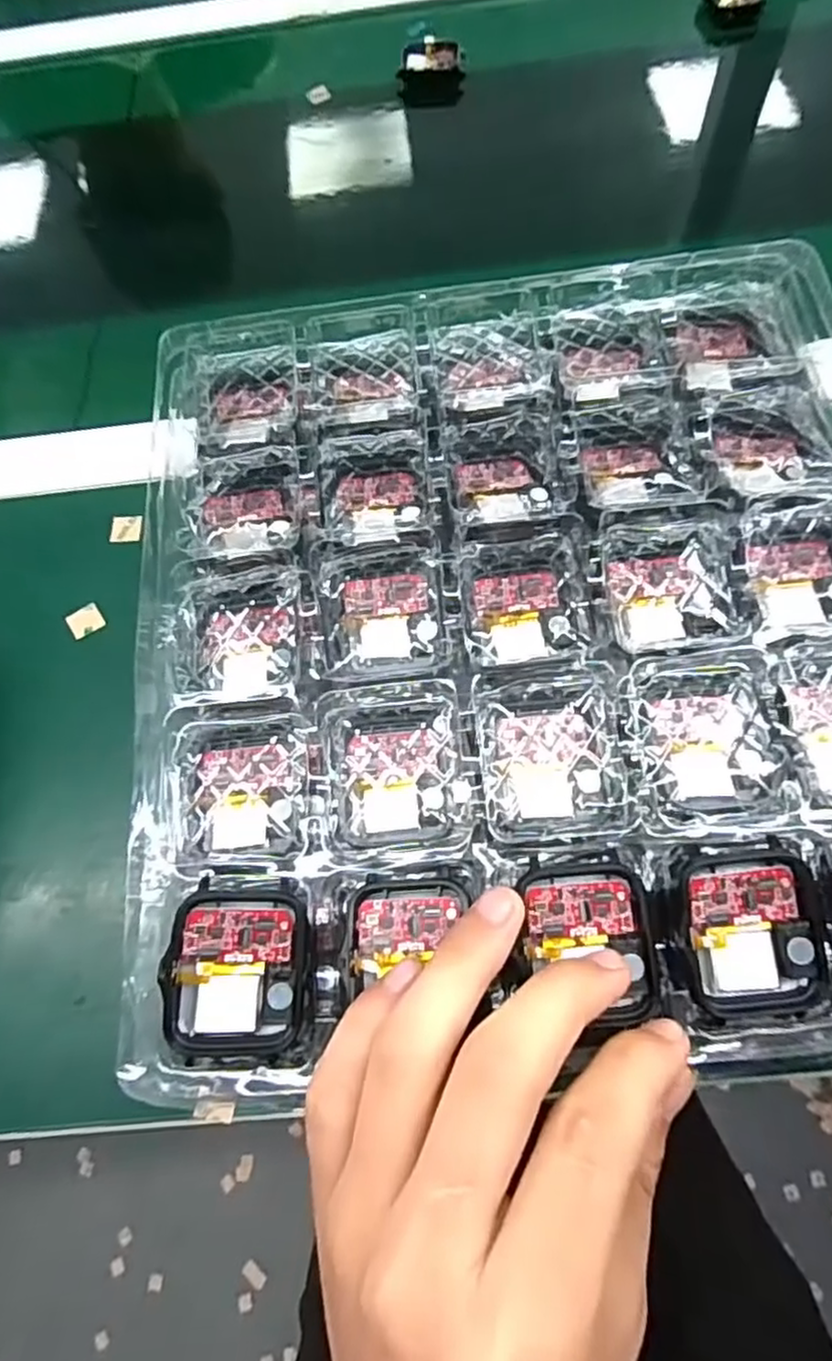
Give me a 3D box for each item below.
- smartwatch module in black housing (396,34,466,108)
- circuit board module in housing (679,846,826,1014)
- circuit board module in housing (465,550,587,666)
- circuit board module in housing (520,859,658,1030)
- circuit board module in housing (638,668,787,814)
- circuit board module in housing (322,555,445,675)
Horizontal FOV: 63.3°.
[{"bbox_3d":[0.011,-0.454,0.502,0.050,0.025,0.041,-6,67,2],"label":"smartwatch module in black housing"},{"bbox_3d":[0.094,0.070,0.188,0.036,0.009,0.041,-5,67,3],"label":"circuit board module in housing"},{"bbox_3d":[0.038,-0.025,0.237,0.039,0.015,0.043,1,68,5],"label":"circuit board module in housing"},{"bbox_3d":[0.049,0.074,0.191,0.035,0.006,0.041,-4,69,1],"label":"circuit board module in housing"},{"bbox_3d":[0.092,0.019,0.215,0.039,0.007,0.045,-10,67,1],"label":"circuit board module in housing"},{"bbox_3d":[-0.012,-0.024,0.240,0.039,0.018,0.036,-5,67,3],"label":"circuit board module in housing"}]

